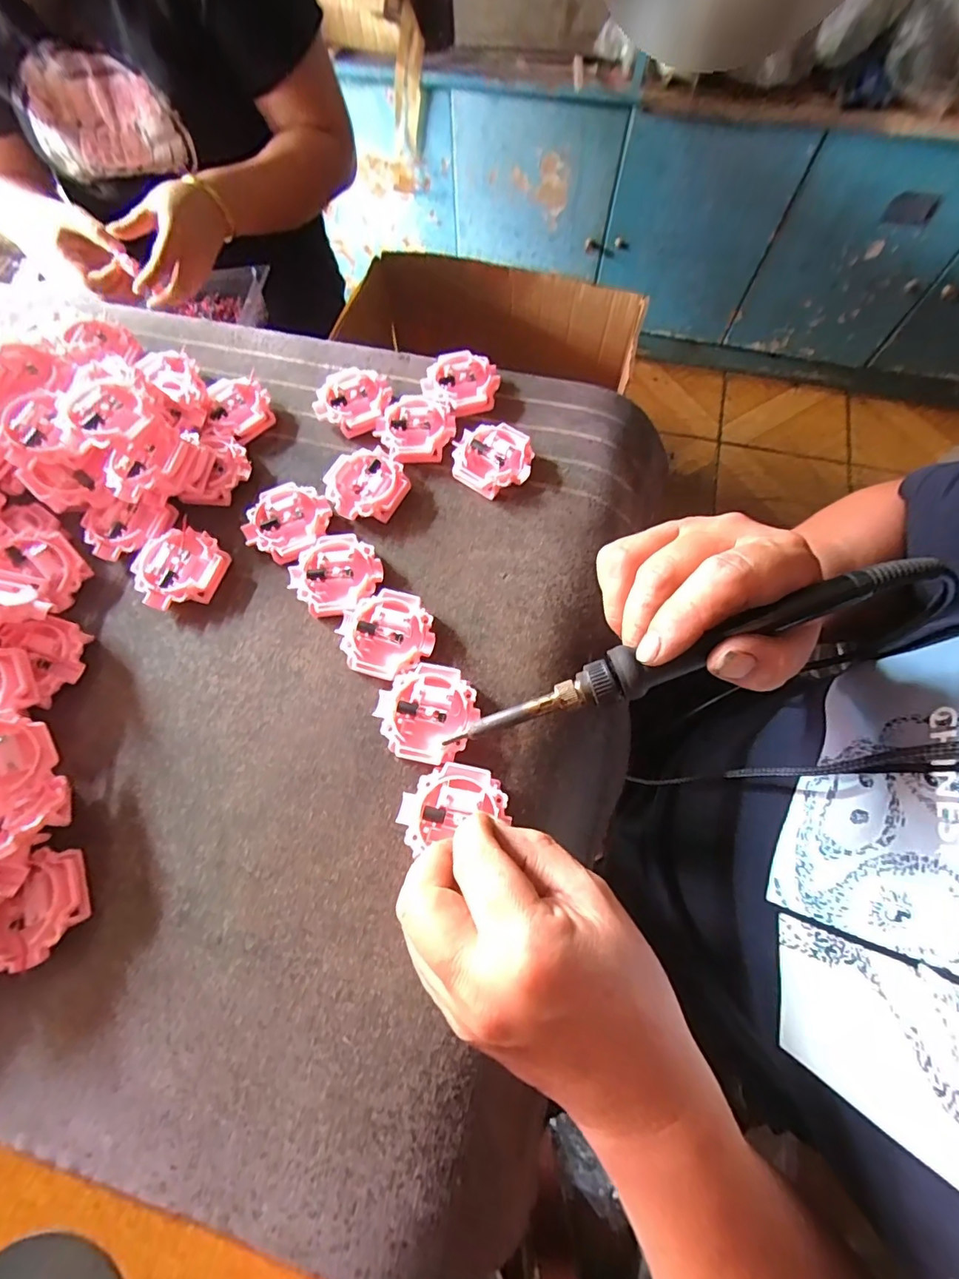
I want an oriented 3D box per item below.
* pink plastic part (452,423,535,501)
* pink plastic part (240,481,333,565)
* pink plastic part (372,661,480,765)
[{"bbox_3d":[0.009,-0.123,0.330,0.052,0.013,0.051,1,71,-2],"label":"pink plastic part"},{"bbox_3d":[-0.124,-0.077,0.317,0.051,0.015,0.051,-1,69,1],"label":"pink plastic part"},{"bbox_3d":[-0.029,0.041,0.269,0.052,0.016,0.052,9,69,5],"label":"pink plastic part"}]

